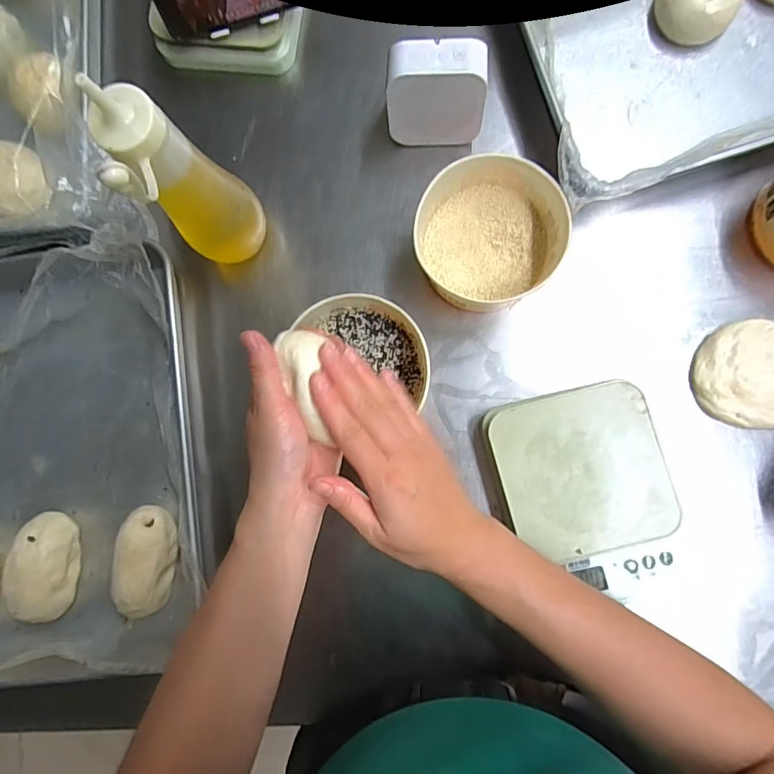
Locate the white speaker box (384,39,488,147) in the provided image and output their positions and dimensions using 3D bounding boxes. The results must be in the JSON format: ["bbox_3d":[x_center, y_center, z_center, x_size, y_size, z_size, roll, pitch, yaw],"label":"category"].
[{"bbox_3d":[0.047,-0.270,0.446,0.090,0.091,0.052,0,85,5],"label":"white speaker box"}]

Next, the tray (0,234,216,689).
[{"bbox_3d":[-0.483,0.085,0.474,0.619,0.071,0.405,-8,85,4],"label":"tray"}]

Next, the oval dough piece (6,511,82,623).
[{"bbox_3d":[-0.335,0.177,0.467,0.051,0.048,0.103,-1,85,5],"label":"oval dough piece"}]

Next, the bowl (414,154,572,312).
[{"bbox_3d":[0.093,-0.138,0.441,0.125,0.070,0.120,0,85,5],"label":"bowl"}]

